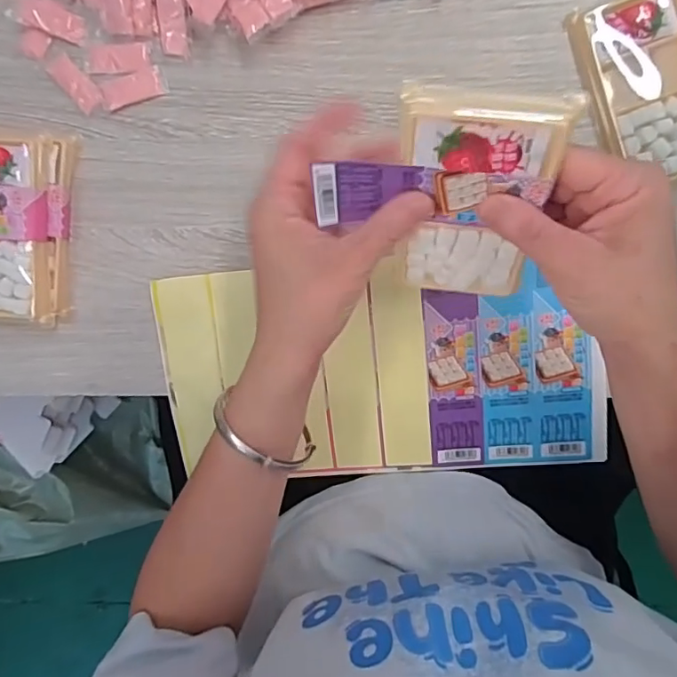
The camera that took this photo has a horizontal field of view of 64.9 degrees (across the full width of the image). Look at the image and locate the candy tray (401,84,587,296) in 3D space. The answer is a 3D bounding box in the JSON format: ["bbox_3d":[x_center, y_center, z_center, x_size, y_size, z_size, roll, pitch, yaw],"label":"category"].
[{"bbox_3d":[0.070,-0.068,0.279,0.071,0.131,0.011,6,60,11],"label":"candy tray"}]

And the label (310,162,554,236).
[{"bbox_3d":[0.045,-0.070,0.269,0.112,0.036,0.010,4,56,12],"label":"label"}]

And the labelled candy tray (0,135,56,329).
[{"bbox_3d":[-0.245,-0.077,0.388,0.073,0.028,0.131,4,98,2],"label":"labelled candy tray"}]

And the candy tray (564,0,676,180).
[{"bbox_3d":[0.213,-0.171,0.364,0.075,0.020,0.124,-19,97,5],"label":"candy tray"}]

